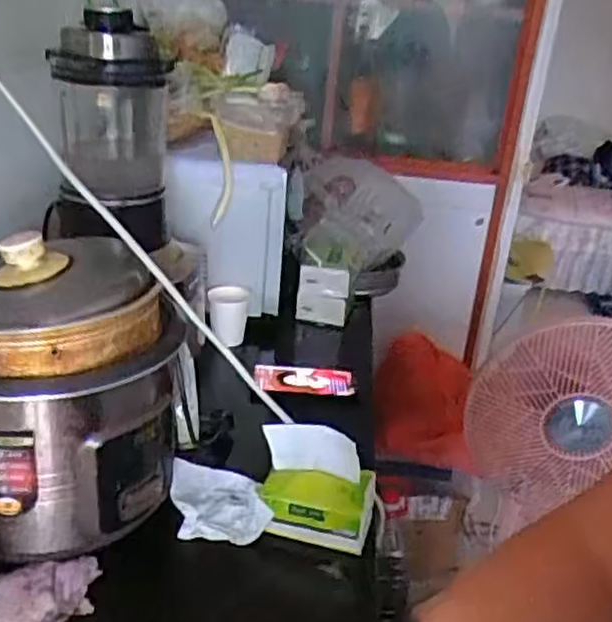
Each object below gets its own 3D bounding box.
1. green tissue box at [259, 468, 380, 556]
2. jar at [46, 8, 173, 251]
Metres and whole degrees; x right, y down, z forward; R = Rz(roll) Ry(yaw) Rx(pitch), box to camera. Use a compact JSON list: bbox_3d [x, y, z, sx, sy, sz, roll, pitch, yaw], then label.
[{"bbox_3d":[0.013,0.207,0.788,0.118,0.063,0.078,8,24,7],"label":"green tissue box"},{"bbox_3d":[-0.257,-0.230,0.936,0.154,0.289,0.174,-3,25,-18],"label":"jar"}]

